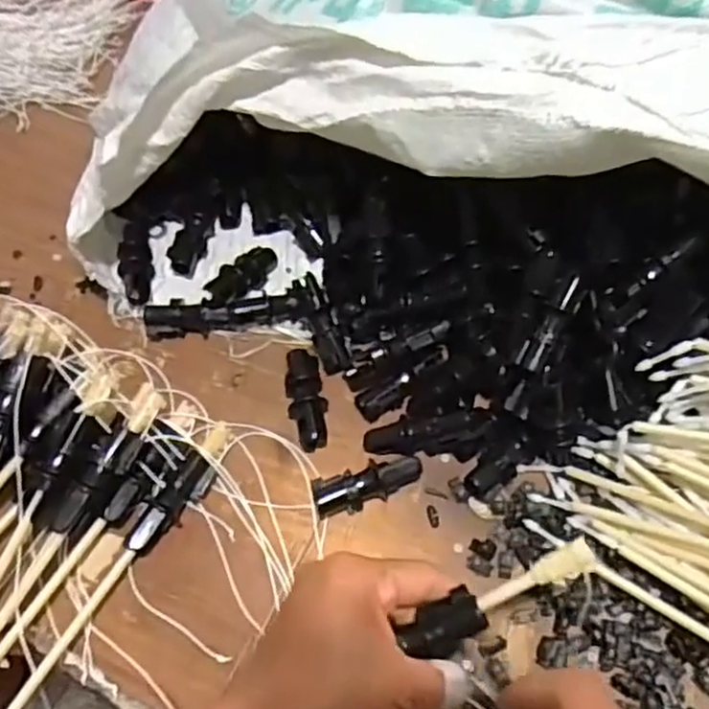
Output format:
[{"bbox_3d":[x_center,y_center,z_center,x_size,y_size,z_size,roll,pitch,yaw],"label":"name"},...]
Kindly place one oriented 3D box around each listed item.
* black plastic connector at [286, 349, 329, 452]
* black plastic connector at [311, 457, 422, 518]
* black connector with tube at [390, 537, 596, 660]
[{"bbox_3d":[-0.031,0.027,0.450,0.024,0.020,0.070,-11,63,-3],"label":"black plastic connector"},{"bbox_3d":[0.008,0.079,0.420,0.066,0.023,0.022,-19,64,-7],"label":"black plastic connector"},{"bbox_3d":[0.062,0.105,0.300,0.088,0.014,0.020,-28,65,7],"label":"black connector with tube"}]

